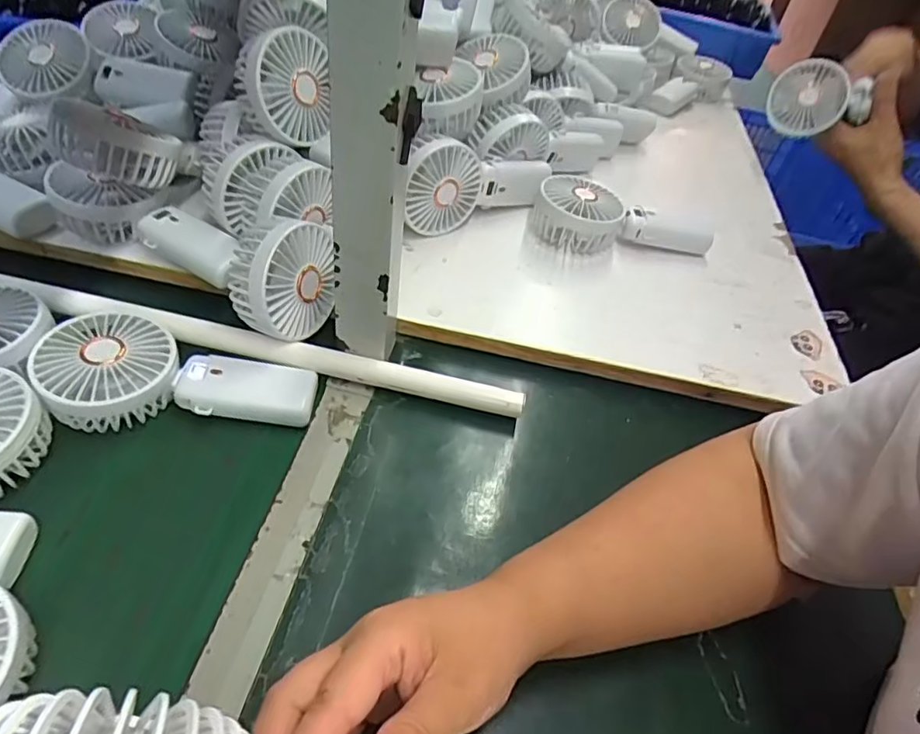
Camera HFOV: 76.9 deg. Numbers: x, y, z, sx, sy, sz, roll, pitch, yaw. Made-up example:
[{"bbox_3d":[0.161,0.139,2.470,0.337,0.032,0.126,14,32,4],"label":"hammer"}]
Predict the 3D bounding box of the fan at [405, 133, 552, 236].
[{"bbox_3d":[0.018,-0.187,0.574,0.179,0.085,0.044,-18,50,-36],"label":"fan"}]

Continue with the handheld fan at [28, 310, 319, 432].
[{"bbox_3d":[-0.200,0.012,0.419,0.181,0.038,0.086,11,46,-12],"label":"handheld fan"}]

